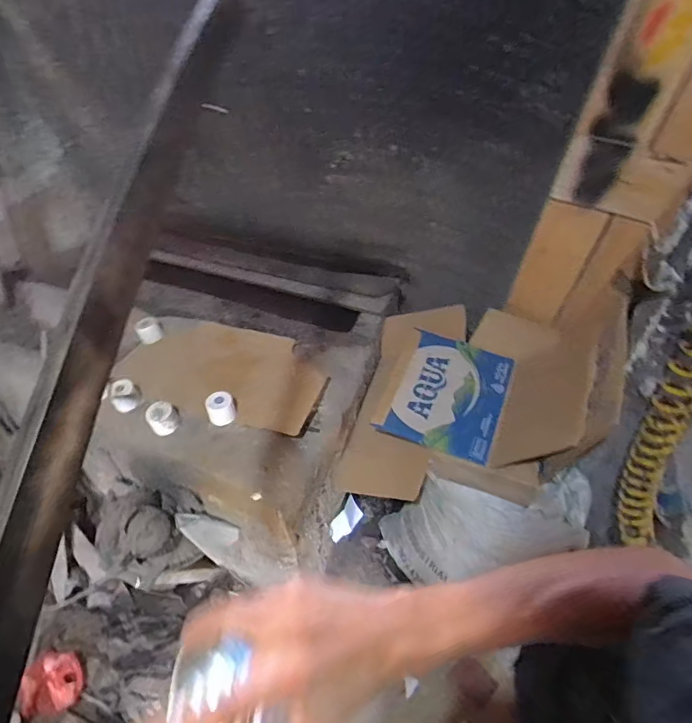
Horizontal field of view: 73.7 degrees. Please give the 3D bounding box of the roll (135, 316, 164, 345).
[{"bbox_3d":[-0.593,-0.092,1.392,0.069,0.059,0.057,-23,50,-18],"label":"roll"}]

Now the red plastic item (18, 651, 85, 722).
[{"bbox_3d":[-0.787,0.863,1.235,0.124,0.080,0.125,-1,47,1],"label":"red plastic item"}]

